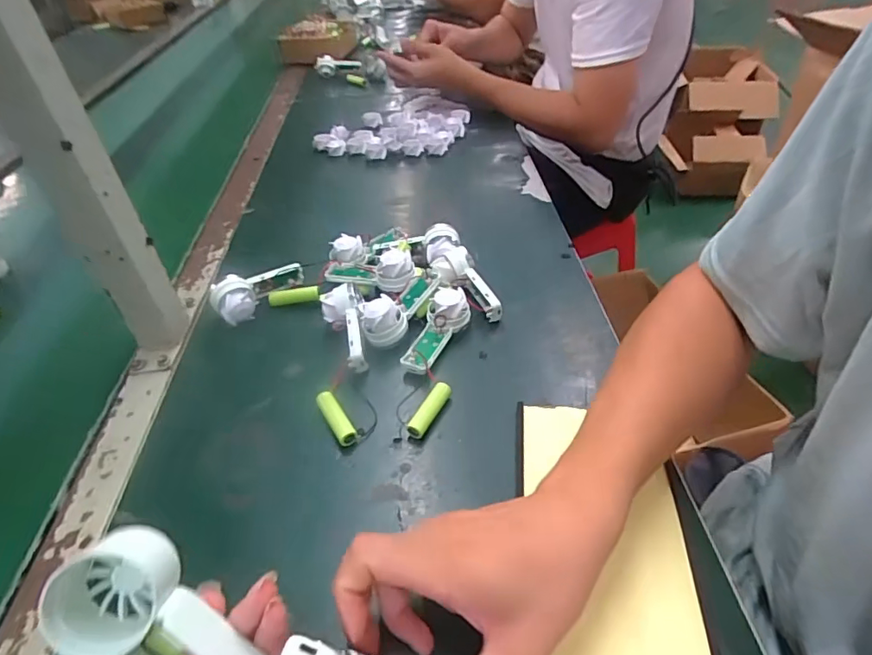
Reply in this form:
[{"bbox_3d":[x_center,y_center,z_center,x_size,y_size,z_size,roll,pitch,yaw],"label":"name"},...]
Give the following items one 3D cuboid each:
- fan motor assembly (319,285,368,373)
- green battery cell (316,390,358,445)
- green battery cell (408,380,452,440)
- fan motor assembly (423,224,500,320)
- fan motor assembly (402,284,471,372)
[{"bbox_3d":[-0.080,-0.002,0.477,0.040,0.035,0.093,-12,43,-9],"label":"fan motor assembly"},{"bbox_3d":[-0.078,0.071,0.412,0.014,0.011,0.052,-25,47,-21],"label":"green battery cell"},{"bbox_3d":[-0.004,0.064,0.417,0.014,0.016,0.051,19,48,23],"label":"green battery cell"},{"bbox_3d":[0.019,-0.055,0.527,0.045,0.043,0.129,-15,44,-12],"label":"fan motor assembly"},{"bbox_3d":[-0.001,0.000,0.467,0.034,0.030,0.088,18,47,22],"label":"fan motor assembly"}]

